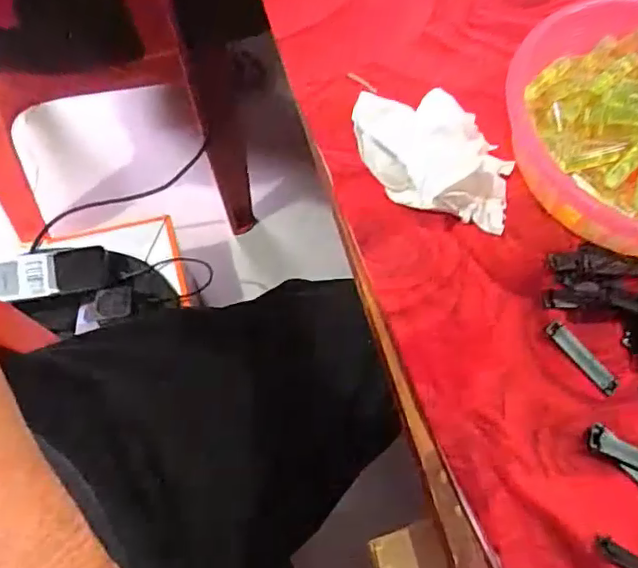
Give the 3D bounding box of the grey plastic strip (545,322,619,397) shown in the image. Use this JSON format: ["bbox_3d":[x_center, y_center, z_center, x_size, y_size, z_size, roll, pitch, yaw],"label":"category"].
[{"bbox_3d":[0.138,0.038,0.305,0.009,0.005,0.045,-37,72,-17],"label":"grey plastic strip"}]

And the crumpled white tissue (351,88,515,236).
[{"bbox_3d":[0.066,-0.073,0.323,0.095,0.053,0.064,20,66,7],"label":"crumpled white tissue"}]

